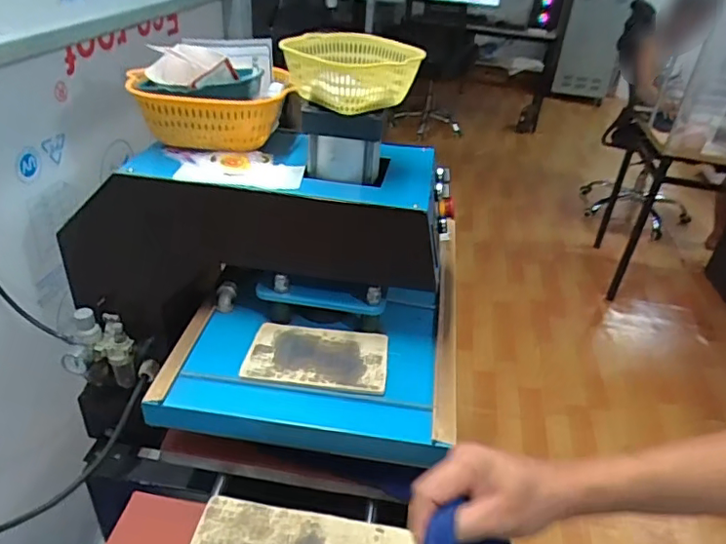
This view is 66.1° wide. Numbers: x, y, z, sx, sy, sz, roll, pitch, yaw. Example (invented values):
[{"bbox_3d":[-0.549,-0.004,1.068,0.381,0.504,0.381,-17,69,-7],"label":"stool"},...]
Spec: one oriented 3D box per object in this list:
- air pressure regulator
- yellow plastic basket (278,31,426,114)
[{"bbox_3d":[-0.418,0.127,0.896,0.098,0.124,0.071,-6,34,-17],"label":"air pressure regulator"},{"bbox_3d":[-0.015,-0.287,0.793,0.184,0.069,0.182,-6,35,-17],"label":"yellow plastic basket"}]

